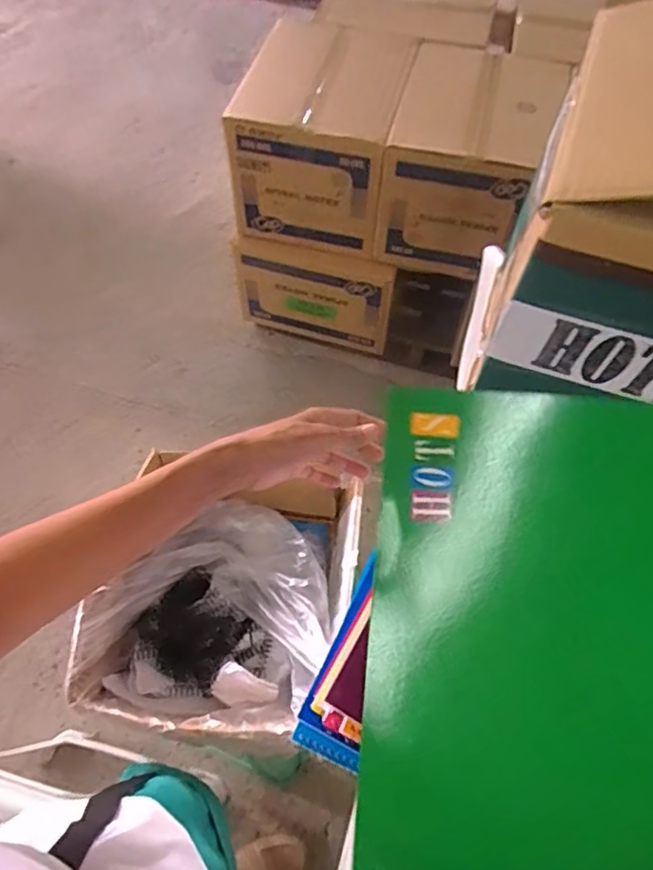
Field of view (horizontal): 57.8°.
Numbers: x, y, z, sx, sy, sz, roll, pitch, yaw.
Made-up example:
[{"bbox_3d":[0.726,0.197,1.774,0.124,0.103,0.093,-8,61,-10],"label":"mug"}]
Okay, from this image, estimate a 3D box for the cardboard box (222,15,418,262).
[{"bbox_3d":[-0.009,-0.633,1.275,0.305,0.304,0.321,13,60,5],"label":"cardboard box"}]

